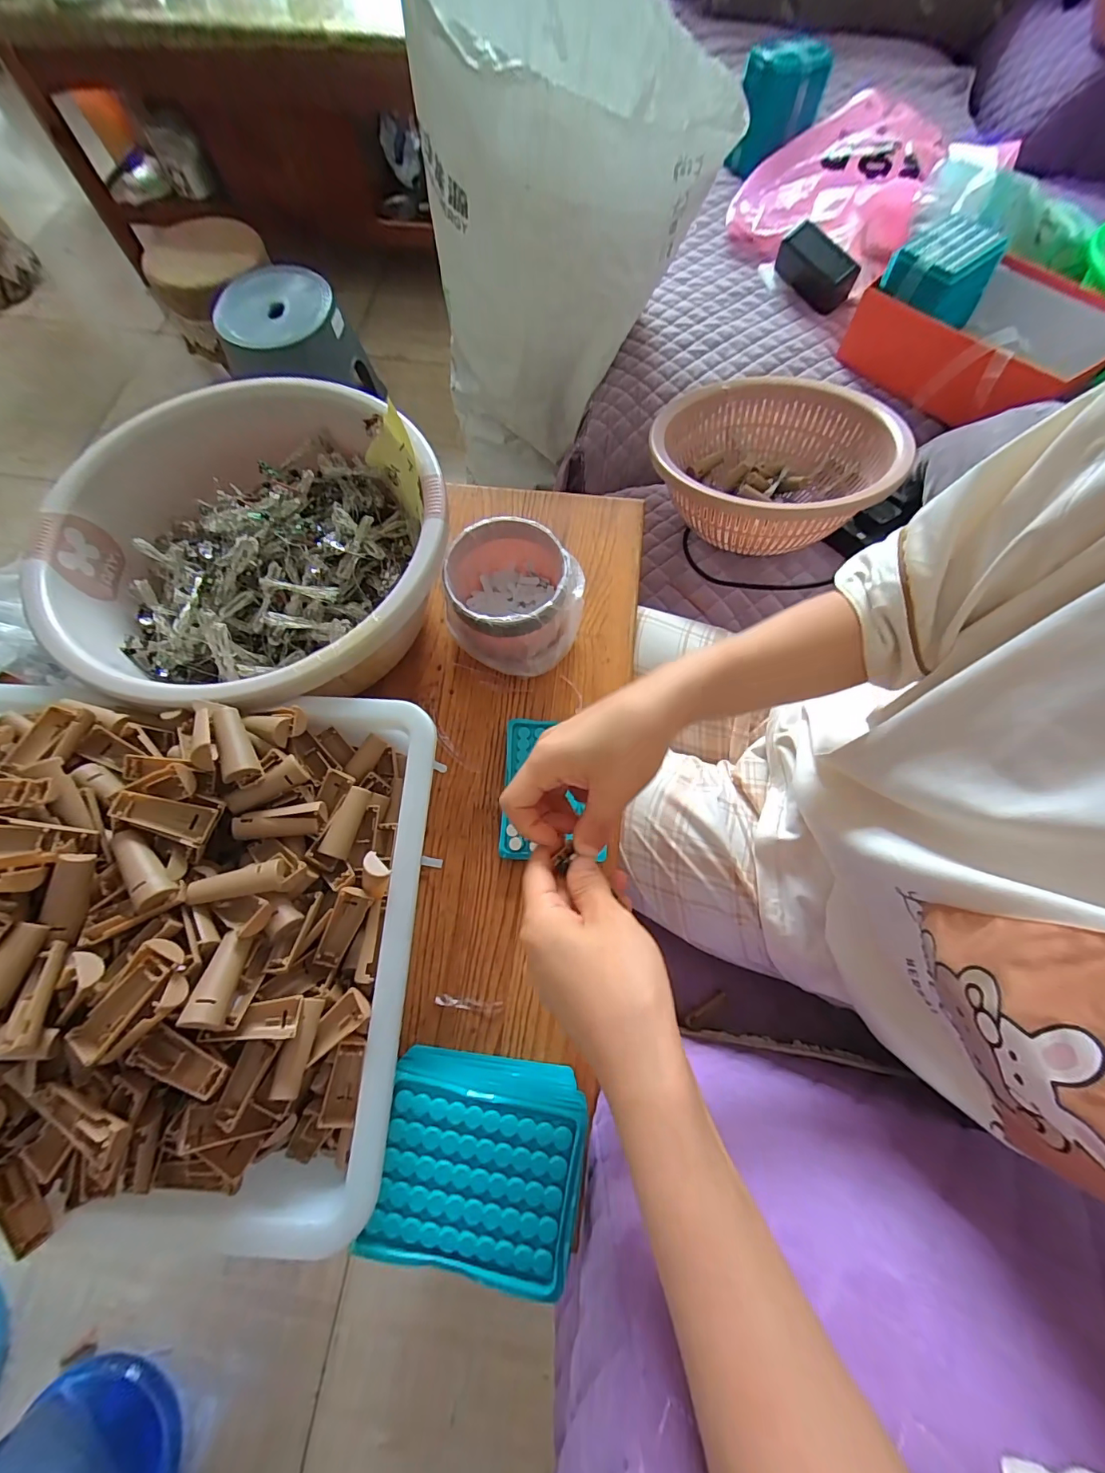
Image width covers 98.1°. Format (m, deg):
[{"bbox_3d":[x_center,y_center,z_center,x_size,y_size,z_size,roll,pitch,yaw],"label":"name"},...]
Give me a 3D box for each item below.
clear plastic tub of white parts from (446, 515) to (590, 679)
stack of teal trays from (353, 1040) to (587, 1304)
[{"bbox_3d":[-0.037,-0.136,0.479,0.128,0.087,0.124,0,71,0],"label":"clear plastic tub of white parts"},{"bbox_3d":[-0.047,0.285,0.338,0.128,0.089,0.105,7,71,3],"label":"stack of teal trays"}]

